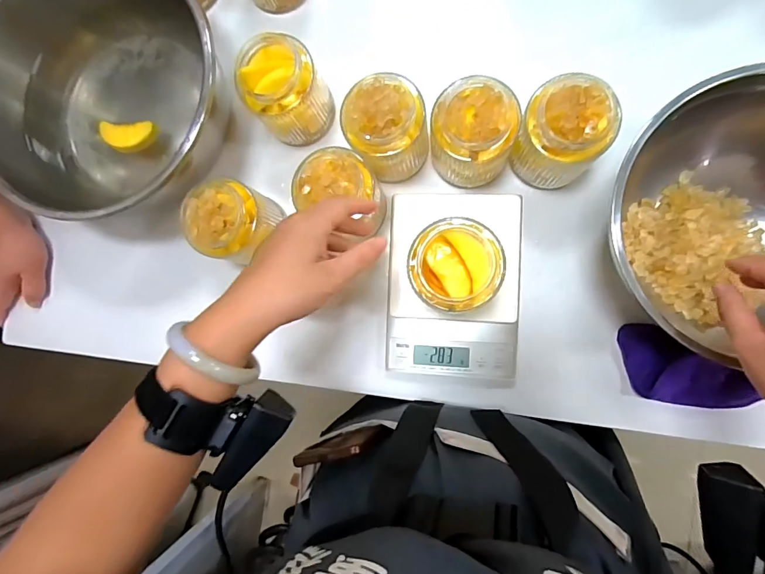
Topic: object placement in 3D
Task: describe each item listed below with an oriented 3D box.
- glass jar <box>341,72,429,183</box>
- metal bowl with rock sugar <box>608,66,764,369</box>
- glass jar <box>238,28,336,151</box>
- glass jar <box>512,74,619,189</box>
[{"bbox_3d":[0.006,-0.167,0.446,0.081,0.105,0.076,0,88,8],"label":"glass jar"},{"bbox_3d":[0.338,-0.055,0.397,0.248,0.122,0.232,0,88,8],"label":"metal bowl with rock sugar"},{"bbox_3d":[-0.104,-0.215,0.466,0.072,0.098,0.084,35,93,8],"label":"glass jar"},{"bbox_3d":[0.182,-0.154,0.429,0.081,0.106,0.078,0,88,8],"label":"glass jar"}]

